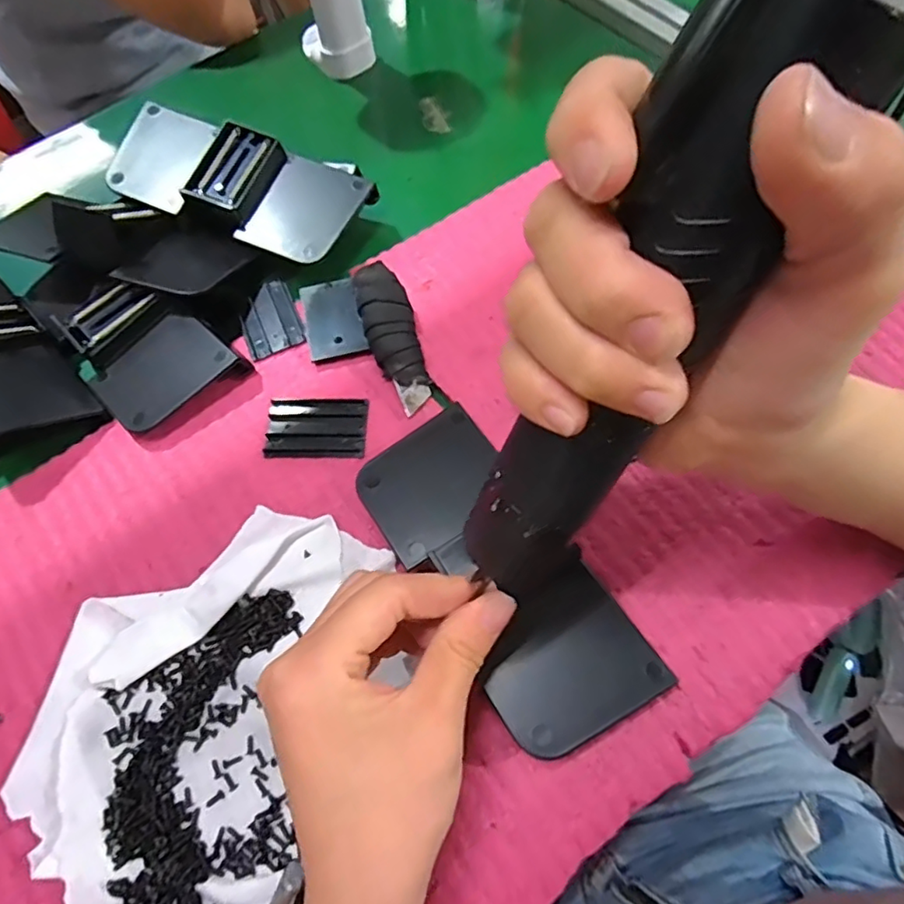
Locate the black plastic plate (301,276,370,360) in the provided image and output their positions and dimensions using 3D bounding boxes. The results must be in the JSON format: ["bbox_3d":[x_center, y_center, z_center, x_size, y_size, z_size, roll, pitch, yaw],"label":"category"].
[{"bbox_3d":[-0.072,-0.080,0.357,0.032,0.006,0.051,-14,65,-4],"label":"black plastic plate"}]

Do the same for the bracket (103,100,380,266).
[{"bbox_3d":[-0.136,-0.172,0.385,0.163,0.037,0.079,17,67,11],"label":"bracket"}]

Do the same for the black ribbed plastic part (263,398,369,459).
[{"bbox_3d":[-0.075,-0.014,0.330,0.054,0.005,0.036,-1,64,3],"label":"black ribbed plastic part"}]

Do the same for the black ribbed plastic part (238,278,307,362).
[{"bbox_3d":[-0.111,-0.082,0.361,0.034,0.005,0.051,-23,65,-8],"label":"black ribbed plastic part"}]

